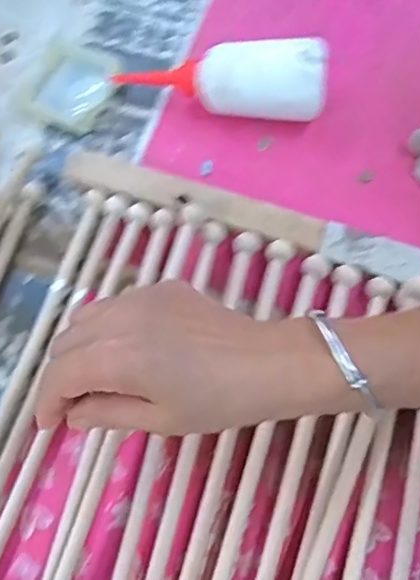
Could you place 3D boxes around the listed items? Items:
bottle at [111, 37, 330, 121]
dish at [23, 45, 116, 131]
[{"bbox_3d":[0.018,-0.175,0.491,0.162,0.057,0.050,7,69,19],"label":"bottle"},{"bbox_3d":[-0.122,-0.184,0.520,0.073,0.010,0.082,20,71,9],"label":"dish"}]

